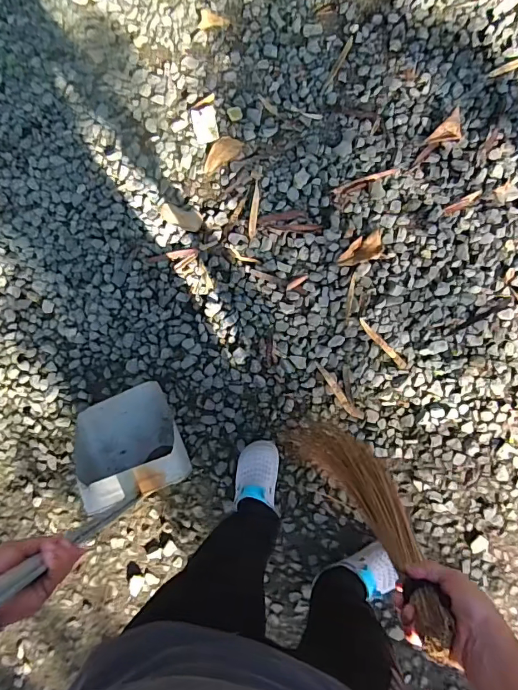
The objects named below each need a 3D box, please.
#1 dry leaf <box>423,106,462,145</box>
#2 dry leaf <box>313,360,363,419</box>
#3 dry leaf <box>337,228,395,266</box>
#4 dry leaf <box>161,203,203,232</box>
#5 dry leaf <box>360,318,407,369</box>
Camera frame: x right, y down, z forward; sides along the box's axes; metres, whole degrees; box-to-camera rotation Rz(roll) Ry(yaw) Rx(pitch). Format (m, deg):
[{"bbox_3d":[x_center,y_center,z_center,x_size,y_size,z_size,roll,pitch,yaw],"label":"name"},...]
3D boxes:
[{"bbox_3d":[0.519,-0.581,1.206,0.113,0.022,0.064,-43,80,1],"label":"dry leaf"},{"bbox_3d":[0.211,0.126,1.191,0.030,0.009,0.187,-41,80,2],"label":"dry leaf"},{"bbox_3d":[0.287,-0.254,1.205,0.140,0.017,0.081,-22,81,5],"label":"dry leaf"},{"bbox_3d":[-0.230,-0.381,1.301,0.135,0.012,0.062,26,88,10],"label":"dry leaf"},{"bbox_3d":[0.329,-0.003,1.182,0.020,0.006,0.172,-42,80,2],"label":"dry leaf"}]

